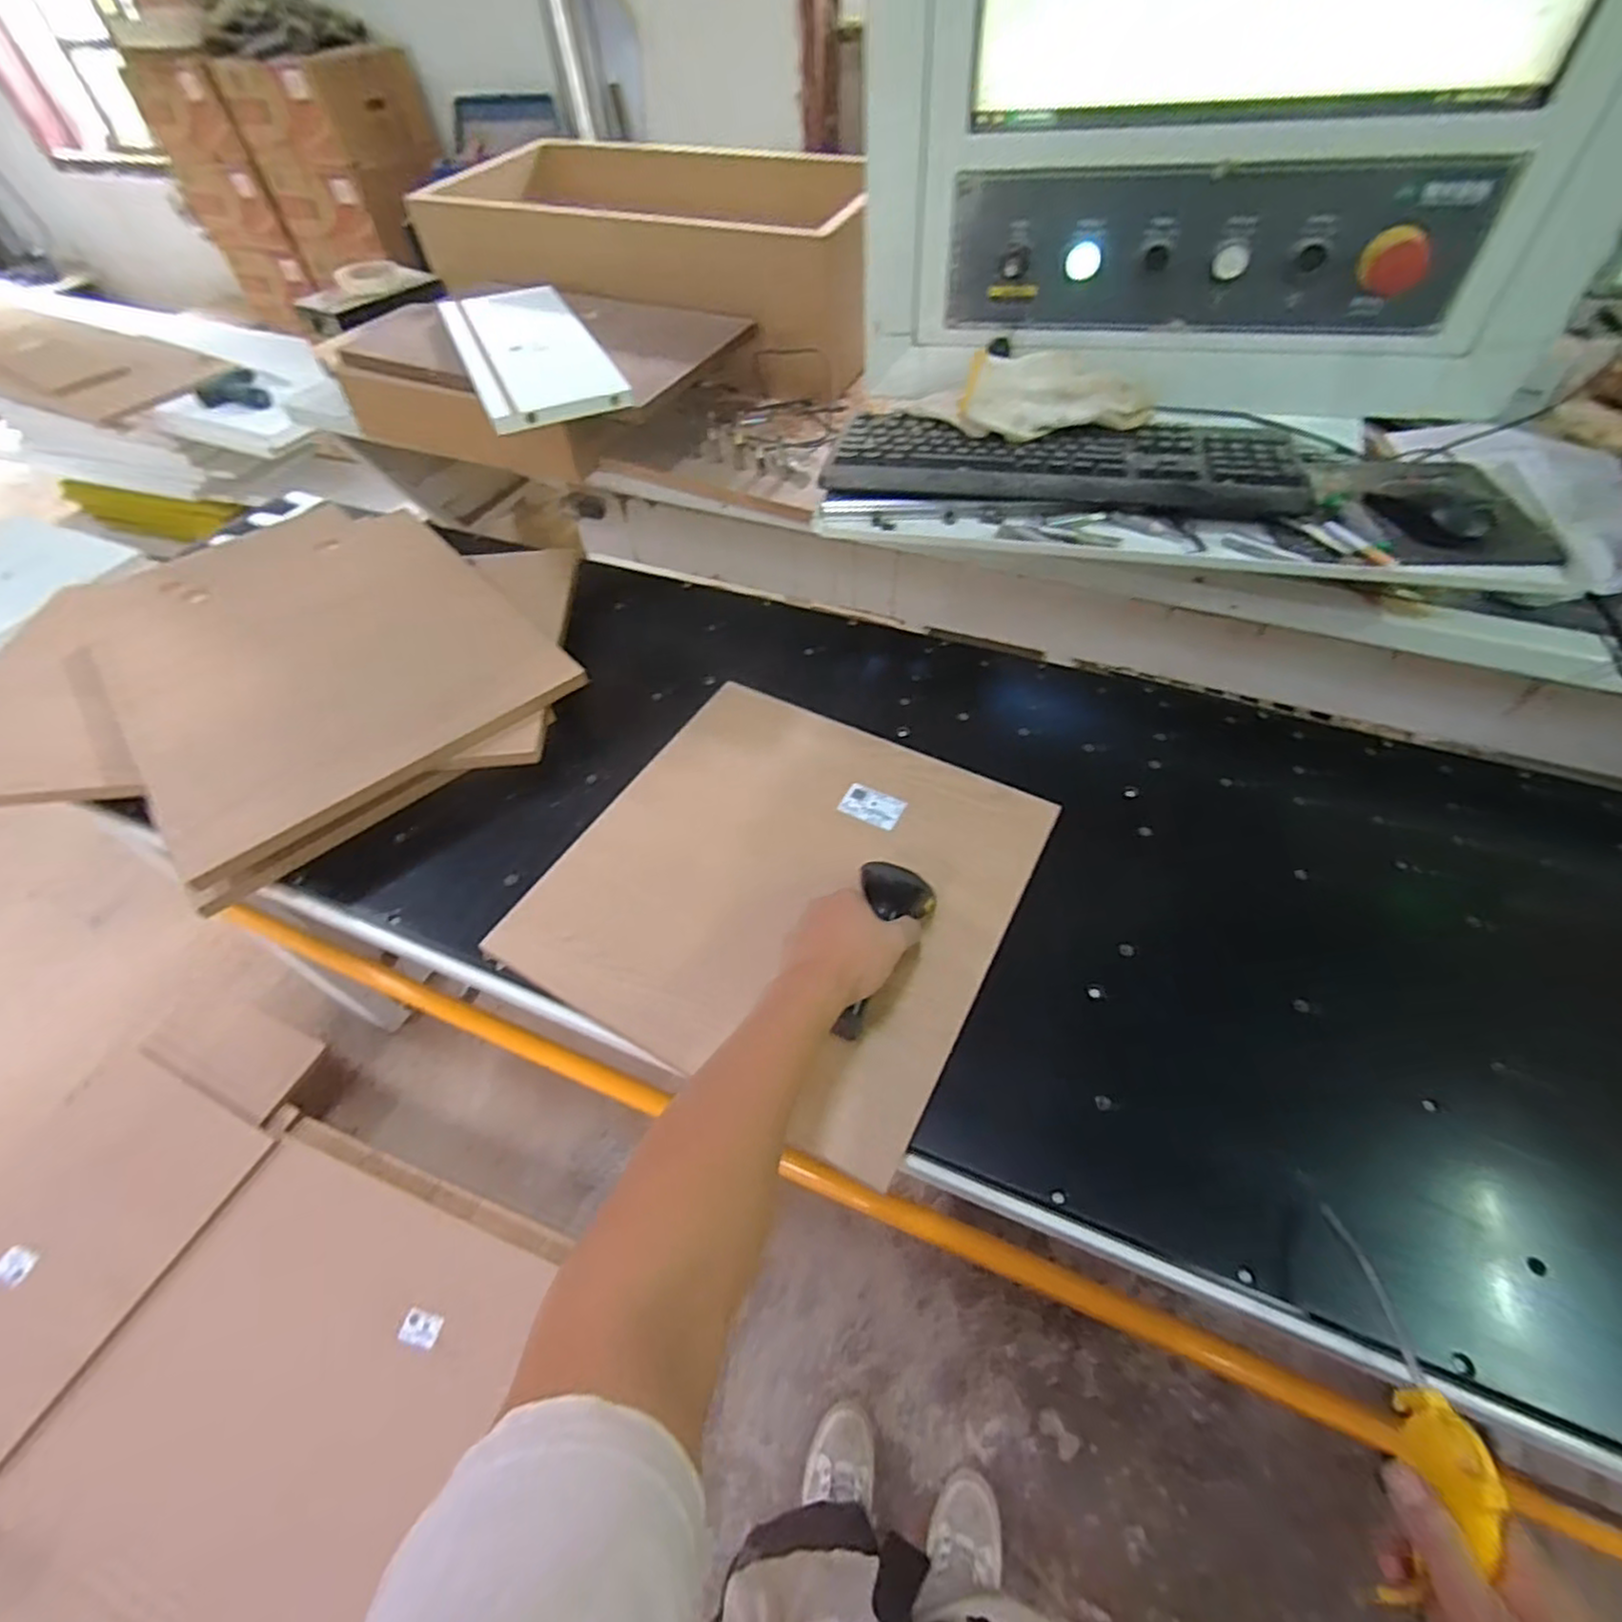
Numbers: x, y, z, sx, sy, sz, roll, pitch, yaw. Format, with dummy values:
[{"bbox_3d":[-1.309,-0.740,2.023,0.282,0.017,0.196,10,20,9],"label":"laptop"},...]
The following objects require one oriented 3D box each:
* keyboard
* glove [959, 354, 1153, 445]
[{"bbox_3d":[0.276,-0.351,0.709,0.511,0.034,0.161,8,52,8],"label":"keyboard"},{"bbox_3d":[0.250,-0.435,0.728,0.205,0.053,0.089,-5,52,-2],"label":"glove"}]

